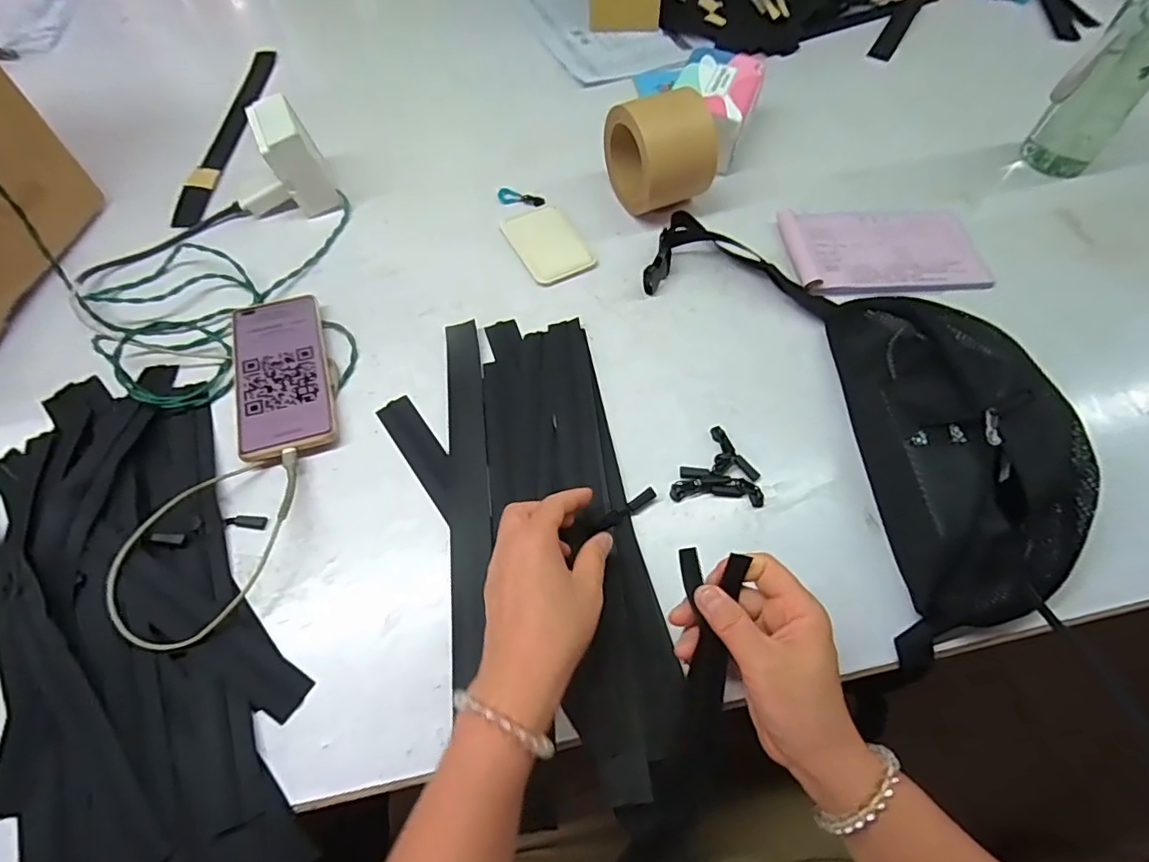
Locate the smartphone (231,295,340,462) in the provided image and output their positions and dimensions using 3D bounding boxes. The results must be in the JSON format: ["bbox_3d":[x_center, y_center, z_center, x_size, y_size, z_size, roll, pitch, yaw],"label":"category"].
[{"bbox_3d":[-0.260,-0.053,0.501,0.080,0.014,0.168,-15,62,-13],"label":"smartphone"}]

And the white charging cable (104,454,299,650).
[{"bbox_3d":[-0.269,0.085,0.418,0.110,0.040,0.142,-10,61,-5],"label":"white charging cable"}]

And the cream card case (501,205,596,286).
[{"bbox_3d":[-0.028,-0.197,0.588,0.068,0.004,0.100,-25,63,-13],"label":"cream card case"}]

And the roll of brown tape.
[{"bbox_3d":[0.087,-0.288,0.580,0.068,0.116,0.117,-23,63,-12],"label":"roll of brown tape"}]

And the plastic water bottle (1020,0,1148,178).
[{"bbox_3d":[0.549,-0.360,0.566,0.075,0.221,0.062,37,67,19],"label":"plastic water bottle"}]

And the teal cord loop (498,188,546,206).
[{"bbox_3d":[-0.061,-0.260,0.629,0.053,0.004,0.022,16,62,10],"label":"teal cord loop"}]

